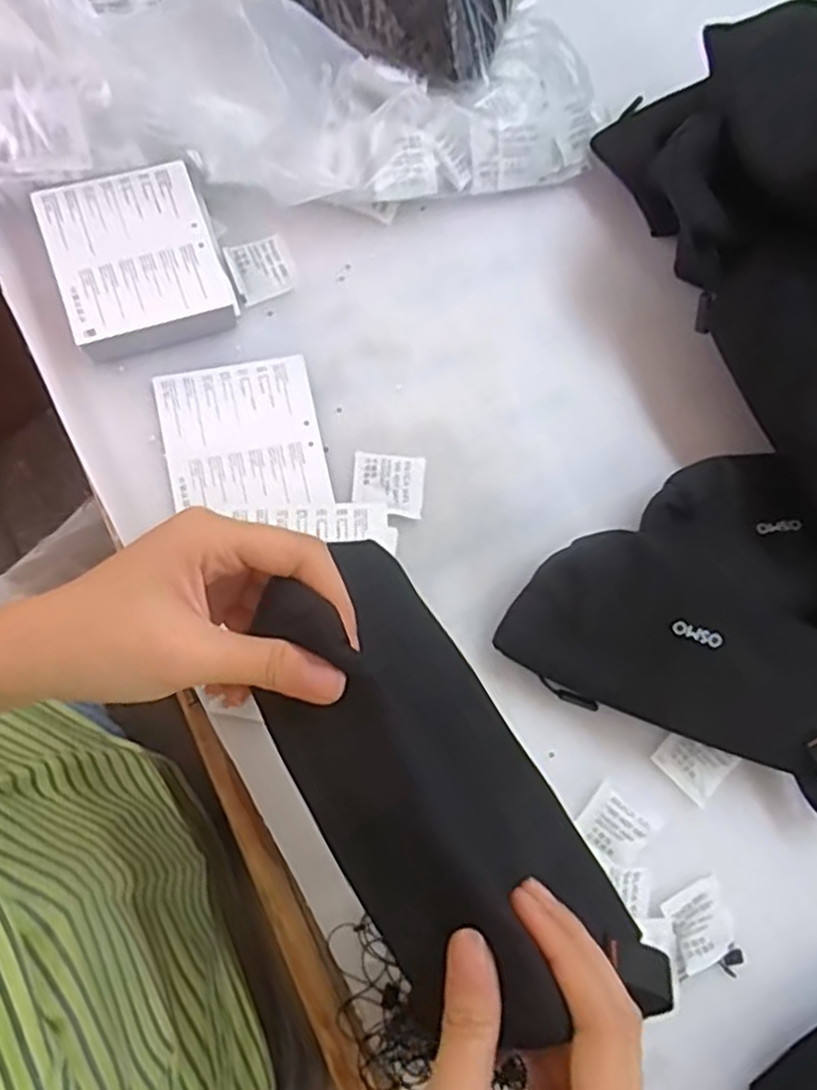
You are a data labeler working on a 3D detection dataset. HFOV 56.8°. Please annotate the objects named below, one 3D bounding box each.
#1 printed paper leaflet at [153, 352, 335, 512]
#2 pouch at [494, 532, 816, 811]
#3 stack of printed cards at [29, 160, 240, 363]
[{"bbox_3d":[-0.098,-0.062,0.448,0.090,0.004,0.093,-12,82,-9],"label":"printed paper leaflet"},{"bbox_3d":[0.163,0.069,0.417,0.210,0.043,0.093,31,74,1],"label":"pouch"},{"bbox_3d":[-0.162,-0.168,0.450,0.092,0.030,0.100,-20,79,-12],"label":"stack of printed cards"}]

